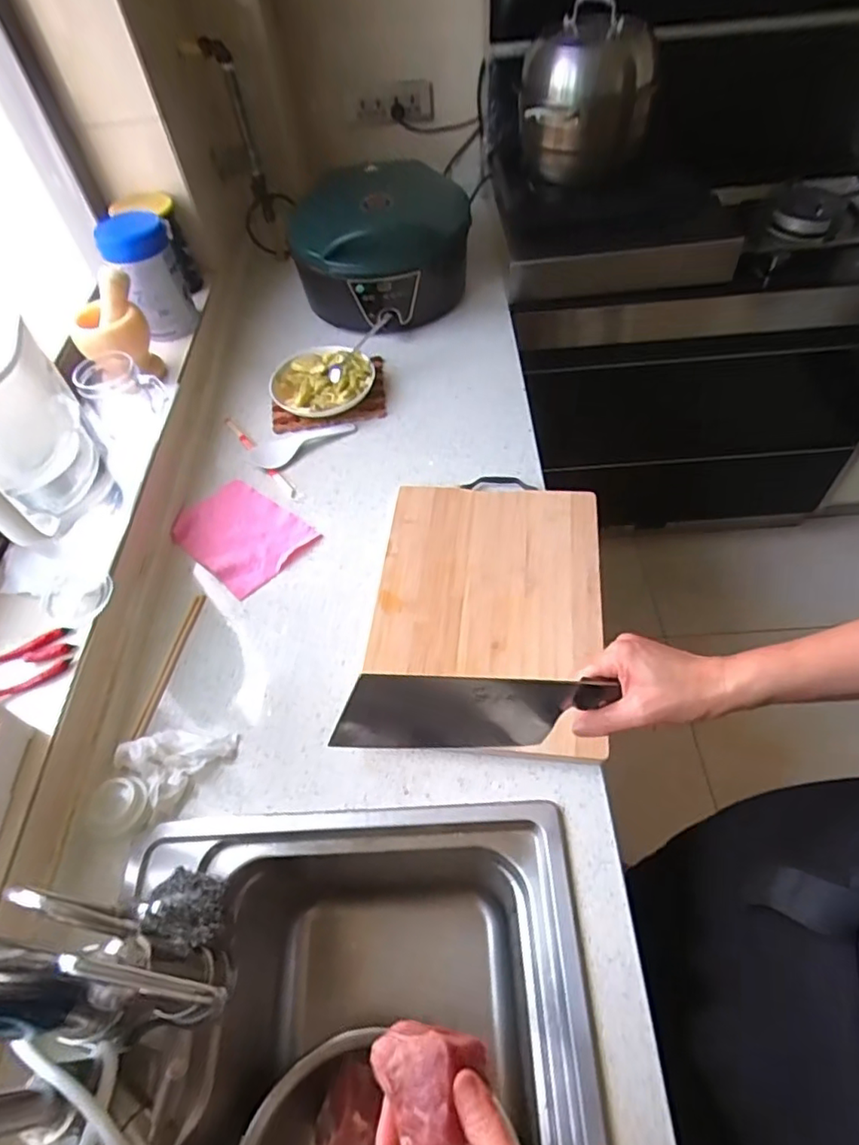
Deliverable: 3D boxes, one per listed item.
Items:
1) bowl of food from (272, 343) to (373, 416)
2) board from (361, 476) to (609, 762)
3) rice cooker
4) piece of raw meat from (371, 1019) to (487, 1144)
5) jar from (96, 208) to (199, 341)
[{"bbox_3d":[-0.175,-0.311,0.997,0.166,0.055,0.156,-3,54,3],"label":"bowl of food"},{"bbox_3d":[0.072,0.024,0.755,0.273,0.019,0.365,4,54,8],"label":"board"},{"bbox_3d":[-0.082,-0.600,1.121,0.296,0.183,0.294,-1,54,4],"label":"rice cooker"},{"bbox_3d":[-0.004,0.297,0.352,0.062,0.033,0.054,11,56,13],"label":"piece of raw meat"},{"bbox_3d":[-0.435,-0.458,0.947,0.096,0.158,0.116,-24,55,-12],"label":"jar"}]

